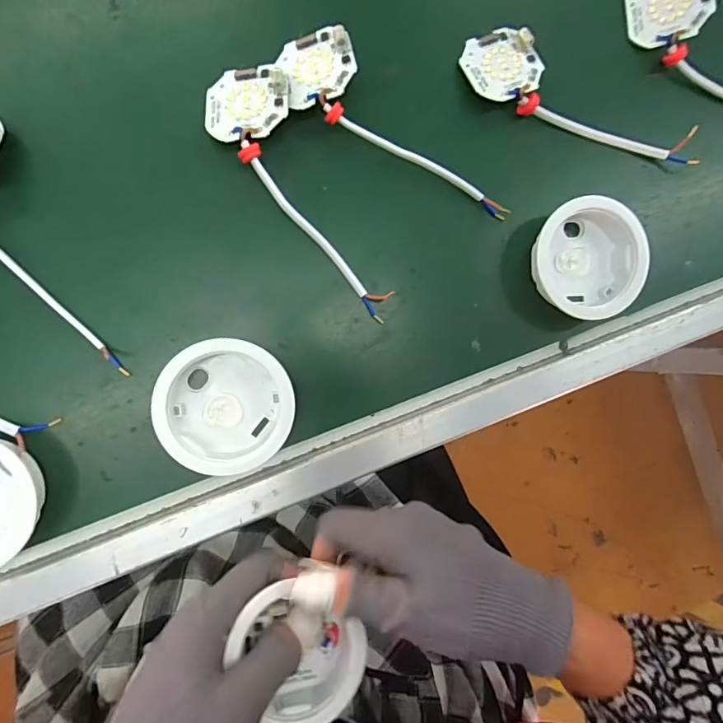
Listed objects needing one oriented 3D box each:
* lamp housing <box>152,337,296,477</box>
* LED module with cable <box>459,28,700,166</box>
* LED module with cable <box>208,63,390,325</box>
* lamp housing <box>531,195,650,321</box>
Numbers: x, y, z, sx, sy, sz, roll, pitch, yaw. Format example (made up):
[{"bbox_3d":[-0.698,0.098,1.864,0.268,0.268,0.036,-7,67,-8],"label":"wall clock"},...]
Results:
[{"bbox_3d":[-0.075,0.025,0.266,0.070,0.026,0.073,0,91,-9],"label":"lamp housing"},{"bbox_3d":[0.142,-0.172,0.301,0.161,0.014,0.048,13,89,-9],"label":"LED module with cable"},{"bbox_3d":[-0.038,-0.095,0.272,0.049,0.017,0.159,-28,95,-8],"label":"LED module with cable"},{"bbox_3d":[0.142,-0.064,0.295,0.064,0.026,0.071,-33,96,-7],"label":"lamp housing"}]

